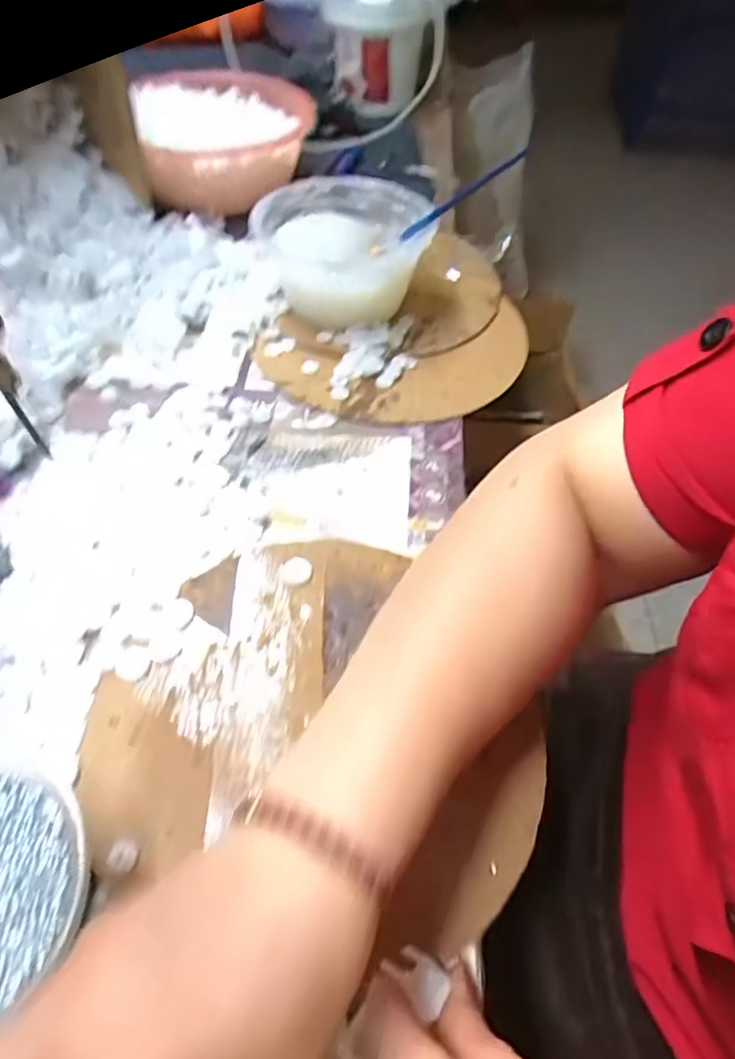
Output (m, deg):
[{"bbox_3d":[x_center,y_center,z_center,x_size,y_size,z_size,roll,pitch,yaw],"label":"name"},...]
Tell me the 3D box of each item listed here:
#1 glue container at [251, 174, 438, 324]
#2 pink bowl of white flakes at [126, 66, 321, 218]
[{"bbox_3d":[-0.024,-0.249,0.531,0.139,0.076,0.129,-2,53,-6],"label":"glue container"},{"bbox_3d":[-0.156,-0.432,0.677,0.187,0.078,0.230,-6,53,-9],"label":"pink bowl of white flakes"}]

